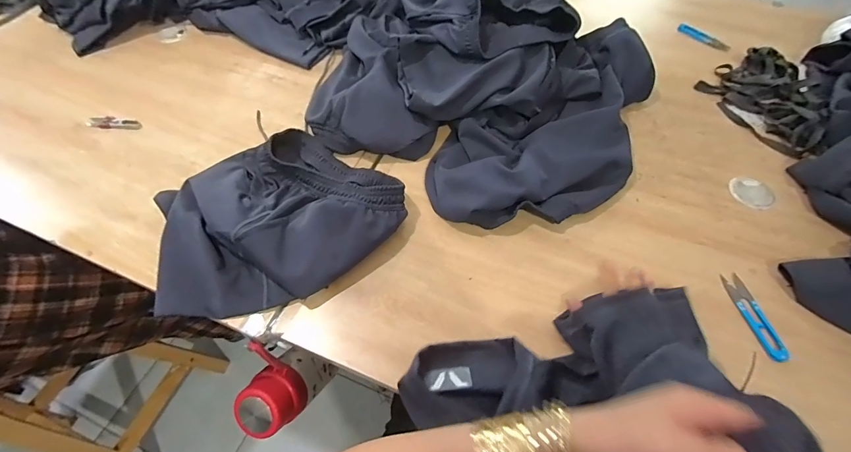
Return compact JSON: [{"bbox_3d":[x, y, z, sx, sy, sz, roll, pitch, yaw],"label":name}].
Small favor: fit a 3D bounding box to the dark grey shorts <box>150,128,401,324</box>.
[{"bbox_3d":[-0.229,-0.019,0.552,0.347,0.063,0.280,-35,64,-21],"label":"dark grey shorts"}]

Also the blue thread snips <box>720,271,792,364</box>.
[{"bbox_3d":[0.437,0.118,0.499,0.029,0.013,0.116,-5,57,-5],"label":"blue thread snips"}]

